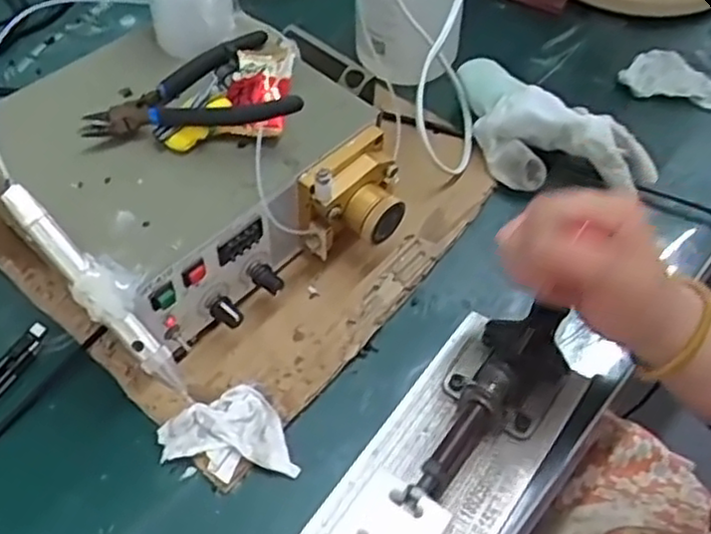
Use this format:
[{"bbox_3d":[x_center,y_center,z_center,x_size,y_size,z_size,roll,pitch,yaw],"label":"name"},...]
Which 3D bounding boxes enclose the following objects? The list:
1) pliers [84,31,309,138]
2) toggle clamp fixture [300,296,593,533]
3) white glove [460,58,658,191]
[{"bbox_3d":[-0.093,-0.101,0.405,0.125,0.028,0.048,-7,54,13],"label":"pliers"},{"bbox_3d":[0.032,0.120,0.359,0.085,0.055,0.257,32,55,20],"label":"toggle clamp fixture"},{"bbox_3d":[0.126,-0.087,0.498,0.142,0.051,0.059,33,61,20],"label":"white glove"}]

